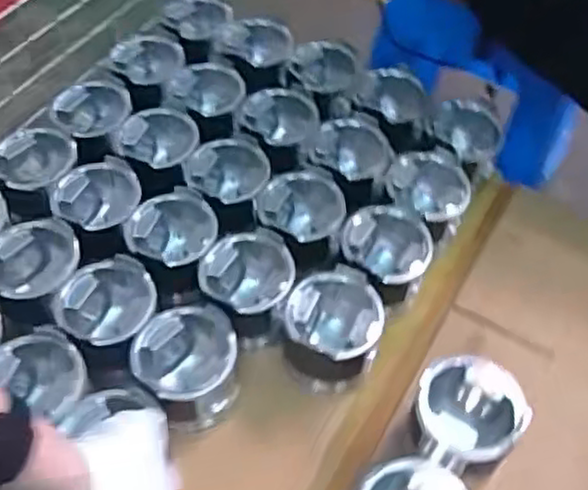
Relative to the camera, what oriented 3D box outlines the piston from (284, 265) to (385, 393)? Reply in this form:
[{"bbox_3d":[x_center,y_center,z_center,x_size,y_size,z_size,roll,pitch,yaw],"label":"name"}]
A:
[{"bbox_3d":[0.040,0.090,0.750,0.100,0.080,0.105,10,52,4],"label":"piston"}]

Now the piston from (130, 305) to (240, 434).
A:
[{"bbox_3d":[-0.106,0.126,0.720,0.101,0.077,0.109,-5,53,-7],"label":"piston"}]

